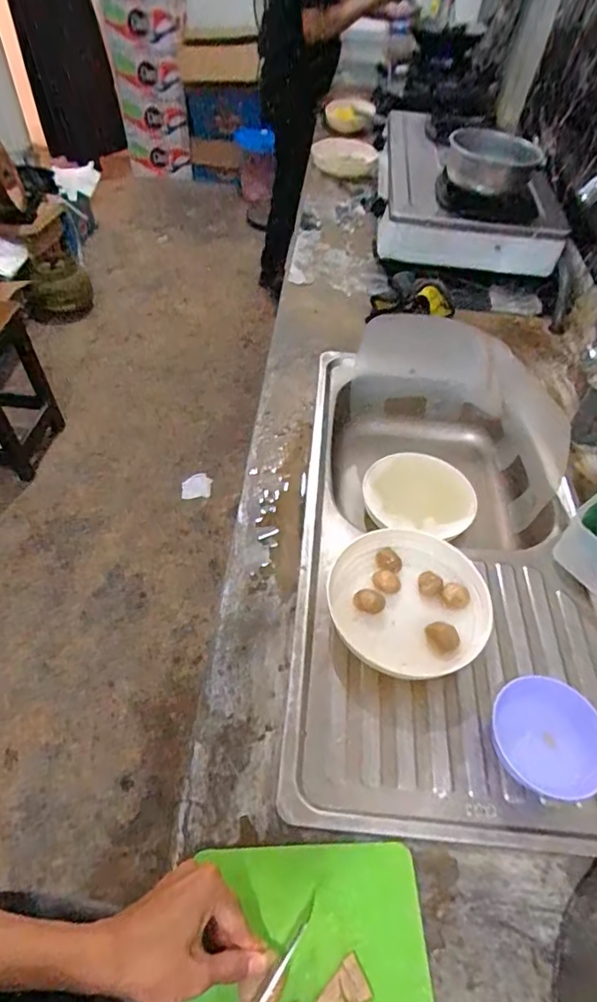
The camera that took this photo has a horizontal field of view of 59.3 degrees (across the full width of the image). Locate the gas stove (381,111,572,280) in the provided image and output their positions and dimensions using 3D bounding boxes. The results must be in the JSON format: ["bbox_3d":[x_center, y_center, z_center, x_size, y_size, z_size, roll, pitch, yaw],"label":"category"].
[{"bbox_3d":[0.371,-0.693,1.180,0.354,0.143,0.499,8,51,2],"label":"gas stove"}]

